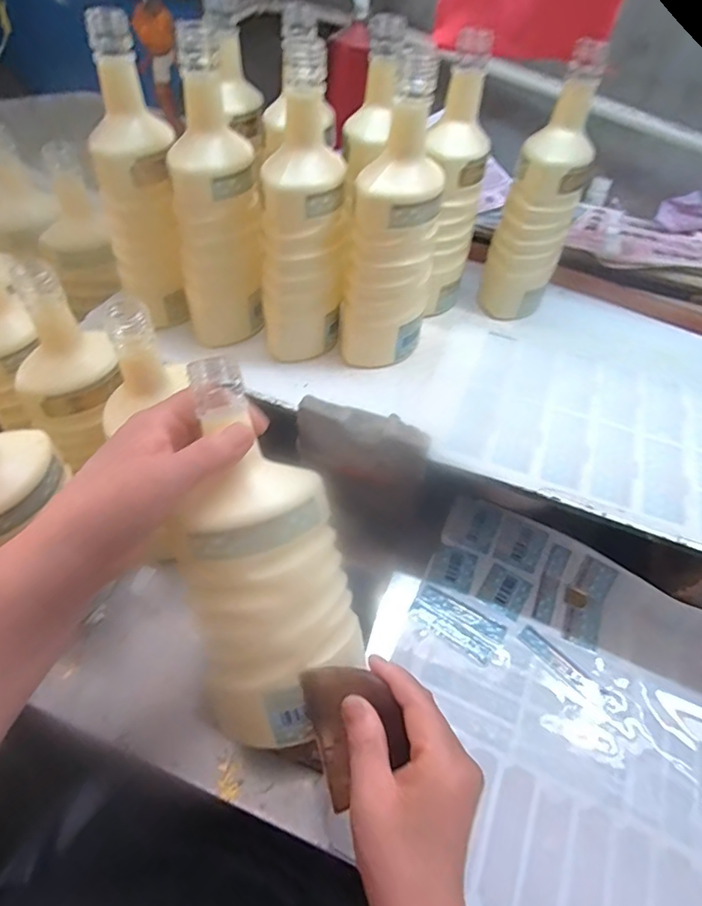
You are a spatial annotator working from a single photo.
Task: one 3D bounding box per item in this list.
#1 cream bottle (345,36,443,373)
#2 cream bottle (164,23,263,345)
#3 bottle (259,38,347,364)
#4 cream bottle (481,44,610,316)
[{"bbox_3d":[0.039,-0.186,0.470,0.071,0.233,0.077,14,54,6],"label":"cream bottle"},{"bbox_3d":[-0.127,-0.223,0.482,0.081,0.244,0.069,-10,55,-11],"label":"cream bottle"},{"bbox_3d":[-0.045,-0.201,0.473,0.079,0.238,0.082,-2,54,-6],"label":"bottle"},{"bbox_3d":[0.197,-0.259,0.538,0.069,0.243,0.074,22,55,12],"label":"cream bottle"}]

